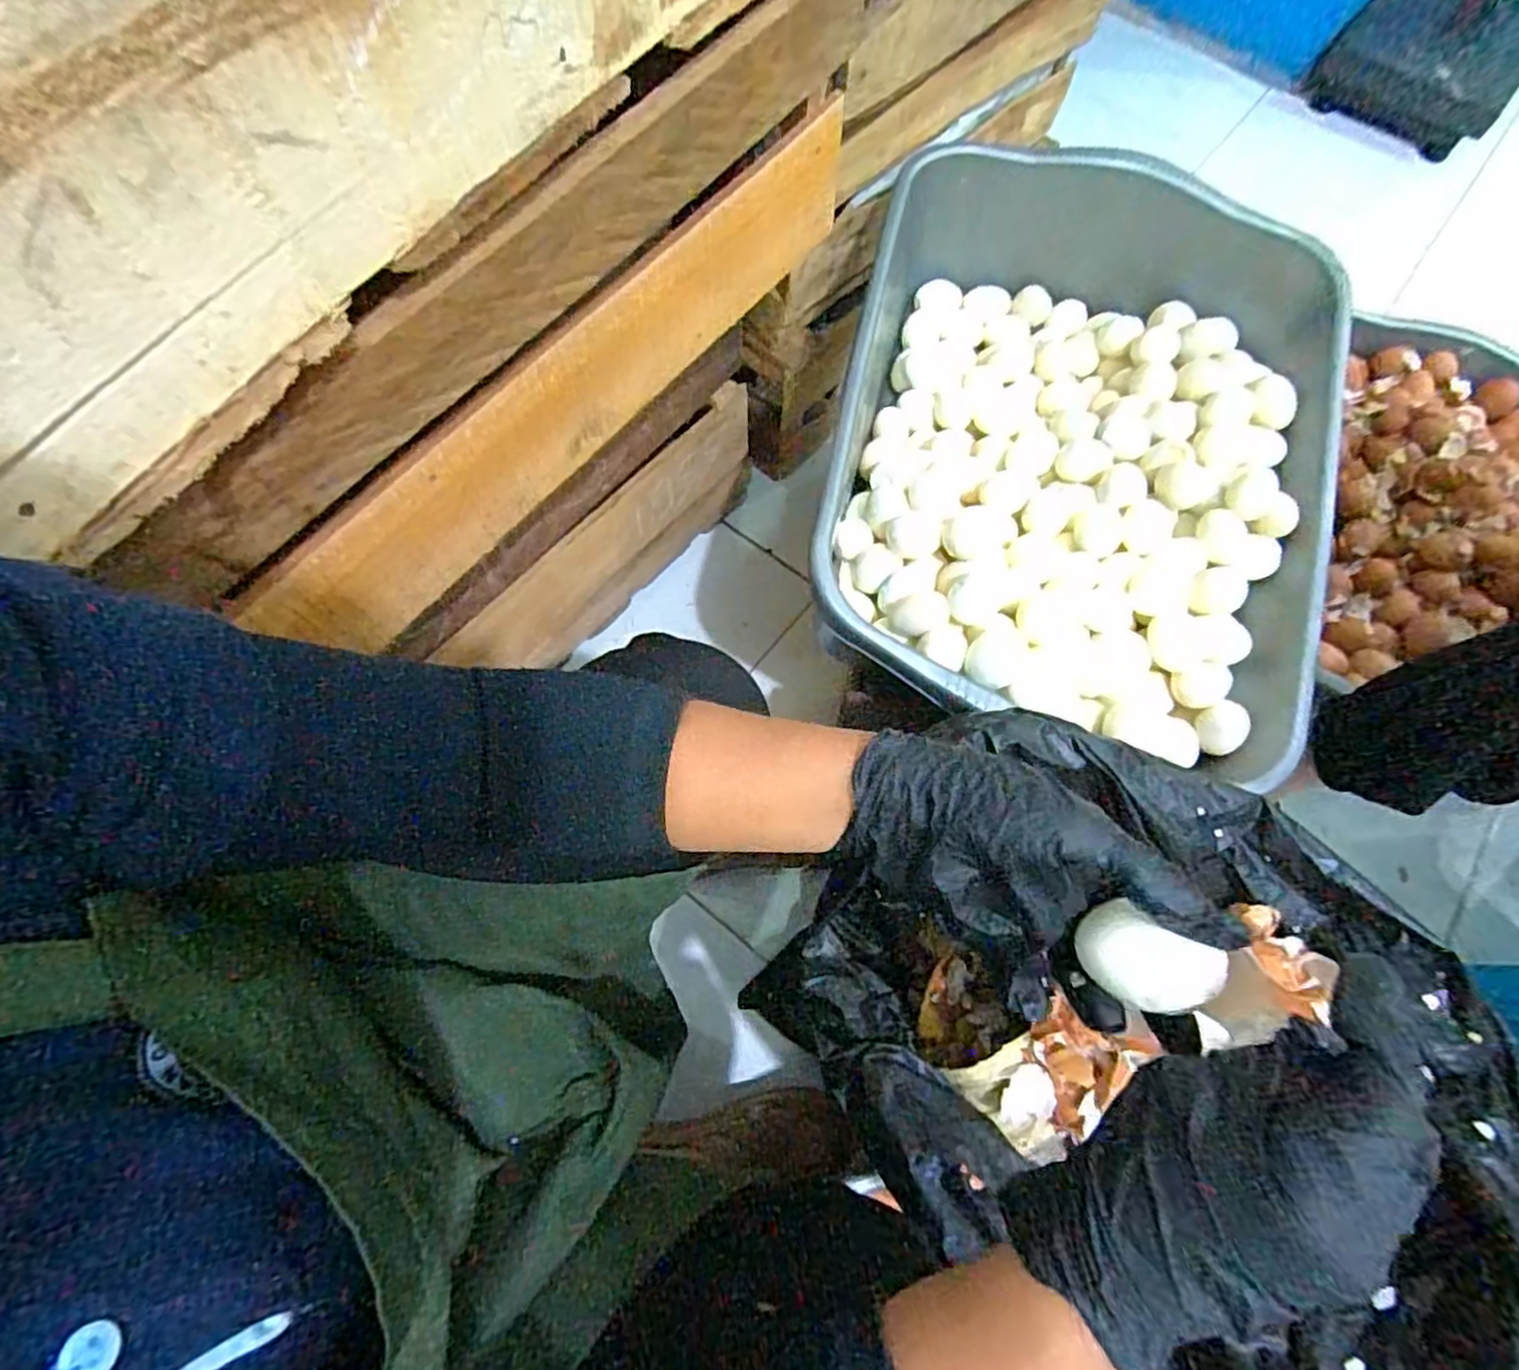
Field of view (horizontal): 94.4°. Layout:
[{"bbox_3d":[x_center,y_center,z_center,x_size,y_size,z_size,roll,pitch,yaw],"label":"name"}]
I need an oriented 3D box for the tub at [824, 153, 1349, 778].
[{"bbox_3d":[0.301,-0.225,0.659,0.434,0.136,0.553,13,69,4],"label":"tub"}]

